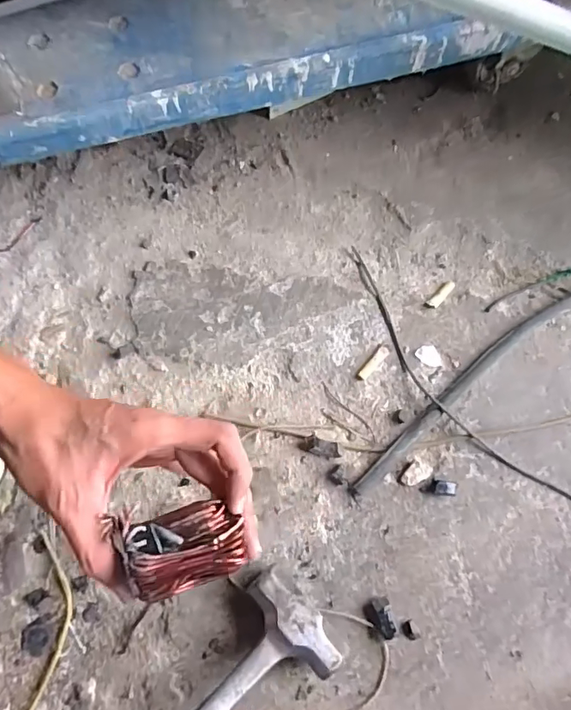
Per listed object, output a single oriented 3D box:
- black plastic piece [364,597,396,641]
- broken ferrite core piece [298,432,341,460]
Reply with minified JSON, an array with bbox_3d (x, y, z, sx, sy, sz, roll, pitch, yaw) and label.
[{"bbox_3d":[0.082,0.229,0.424,0.020,0.015,0.031,-12,75,-5],"label":"black plastic piece"},{"bbox_3d":[0.034,0.089,0.473,0.039,0.009,0.017,19,74,4],"label":"broken ferrite core piece"}]

